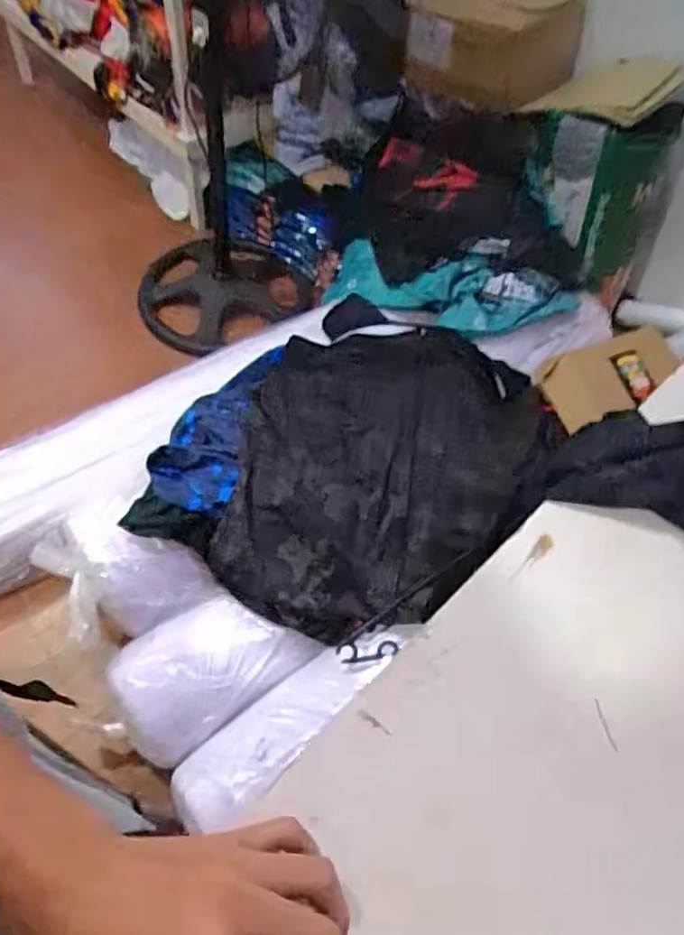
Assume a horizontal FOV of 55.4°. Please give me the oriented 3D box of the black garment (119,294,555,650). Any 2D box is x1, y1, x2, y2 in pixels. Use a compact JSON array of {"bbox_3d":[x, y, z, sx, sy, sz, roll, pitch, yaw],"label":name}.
[{"bbox_3d":[0.023,-0.023,1.263,0.650,0.202,0.646,2,54,-3],"label":"black garment"}]

